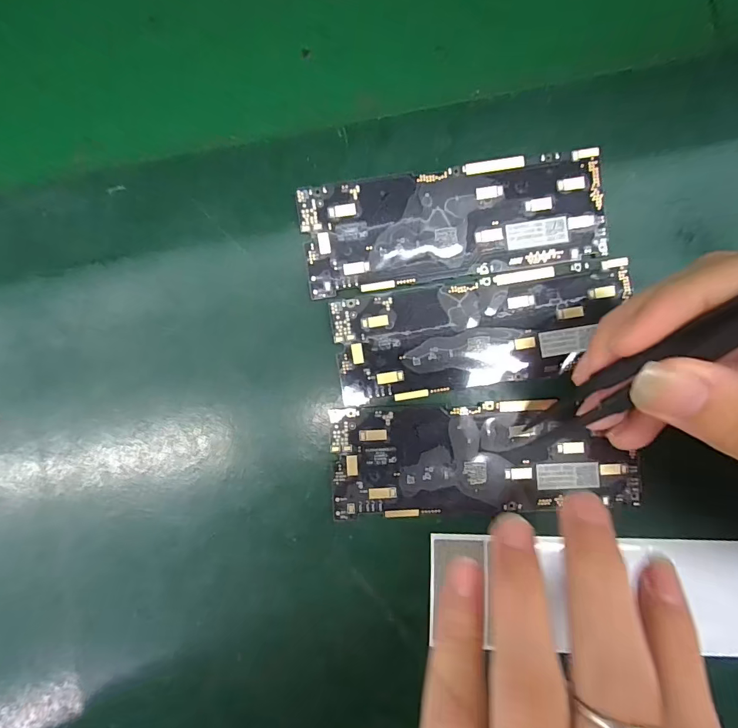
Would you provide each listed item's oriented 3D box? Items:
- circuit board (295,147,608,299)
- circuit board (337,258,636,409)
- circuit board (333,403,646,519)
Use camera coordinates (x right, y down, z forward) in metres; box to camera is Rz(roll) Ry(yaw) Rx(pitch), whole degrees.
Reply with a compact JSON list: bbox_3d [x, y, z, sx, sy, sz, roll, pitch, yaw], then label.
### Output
[{"bbox_3d":[0.035,-0.058,0.169,0.122,0.004,0.044,-8,88,-1],"label":"circuit board"},{"bbox_3d":[0.047,-0.013,0.170,0.119,0.004,0.047,-6,90,0],"label":"circuit board"},{"bbox_3d":[0.046,0.039,0.168,0.122,0.004,0.045,-3,88,-1],"label":"circuit board"}]

